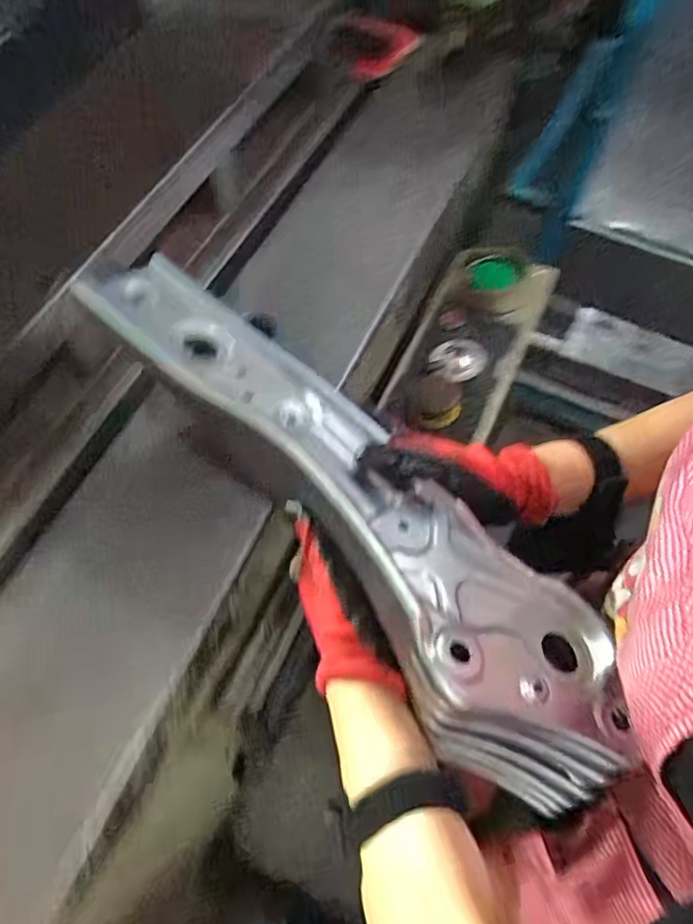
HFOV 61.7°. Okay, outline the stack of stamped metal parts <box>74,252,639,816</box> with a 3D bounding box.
[{"bbox_3d":[-0.002,0.014,0.367,0.116,0.055,0.435,-38,74,-19],"label":"stack of stamped metal parts"}]

